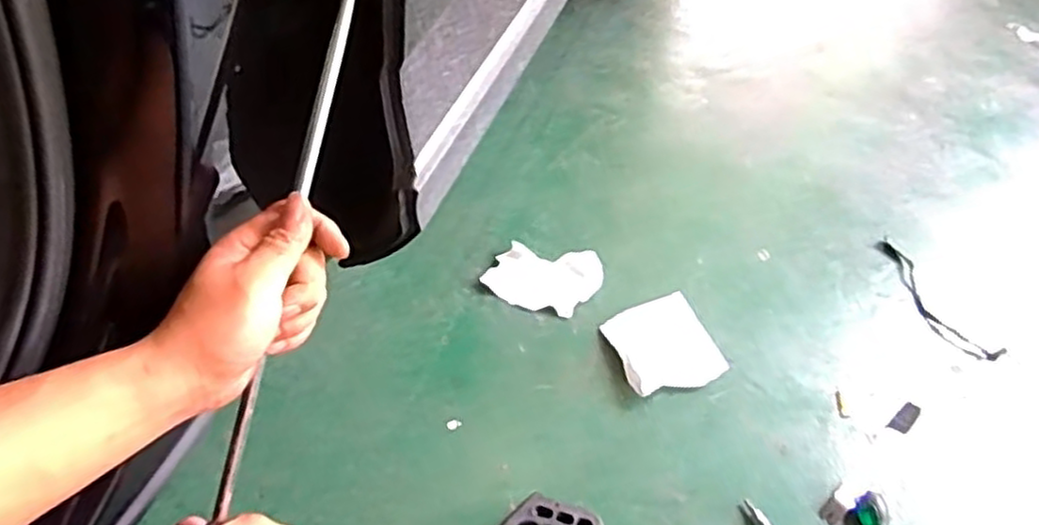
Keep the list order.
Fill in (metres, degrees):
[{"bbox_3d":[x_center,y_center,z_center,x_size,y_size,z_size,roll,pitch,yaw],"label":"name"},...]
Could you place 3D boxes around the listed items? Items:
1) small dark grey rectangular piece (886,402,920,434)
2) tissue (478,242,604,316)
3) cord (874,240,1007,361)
[{"bbox_3d":[0.529,0.213,1.015,0.061,0.004,0.024,-34,63,-27],"label":"small dark grey rectangular piece"},{"bbox_3d":[0.036,0.020,1.101,0.165,0.016,0.113,13,52,4],"label":"tissue"},{"bbox_3d":[0.634,0.058,1.147,0.069,0.009,0.242,-22,58,-21],"label":"cord"}]

